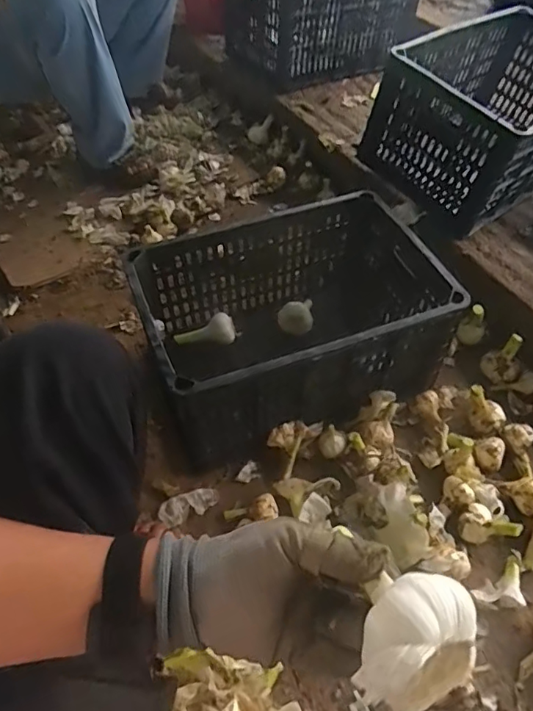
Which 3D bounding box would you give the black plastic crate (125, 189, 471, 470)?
[{"bbox_3d":[0.052,-0.056,0.879,0.479,0.274,0.329,-19,57,-13],"label":"black plastic crate"}]

